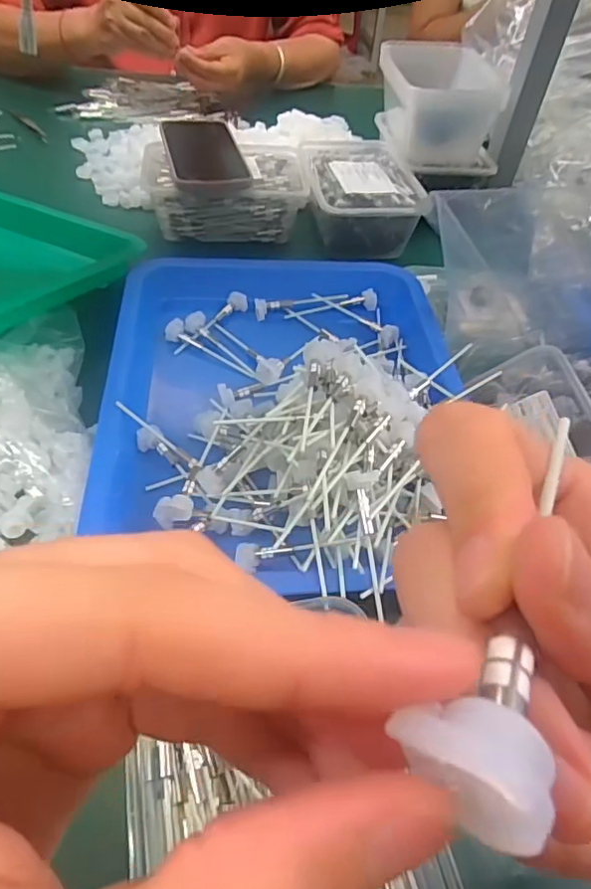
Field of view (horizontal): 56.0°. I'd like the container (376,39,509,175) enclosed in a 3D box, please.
[{"bbox_3d":[0.164,-0.400,0.651,0.125,0.080,0.156,-1,49,-8],"label":"container"}]

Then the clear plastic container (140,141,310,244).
[{"bbox_3d":[-0.076,-0.275,0.608,0.164,0.069,0.110,-2,49,-8],"label":"clear plastic container"}]

